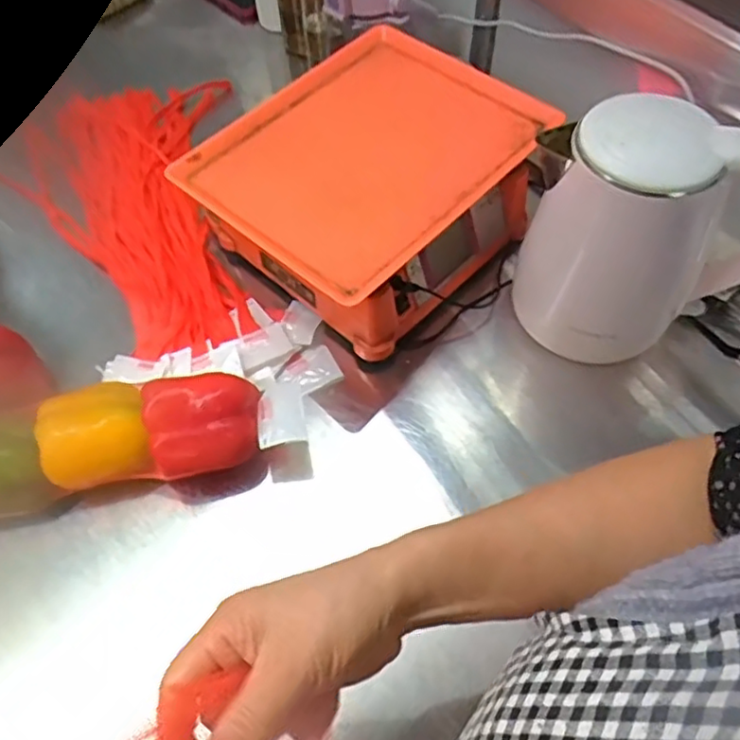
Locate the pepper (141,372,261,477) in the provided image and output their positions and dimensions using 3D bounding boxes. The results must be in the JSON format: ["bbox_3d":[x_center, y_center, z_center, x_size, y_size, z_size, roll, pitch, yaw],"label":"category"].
[{"bbox_3d":[-0.134,0.048,0.541,0.086,0.067,0.070,-9,58,-3],"label":"pepper"}]

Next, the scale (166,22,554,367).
[{"bbox_3d":[0.004,-0.178,0.658,0.251,0.115,0.301,40,67,23],"label":"scale"}]

